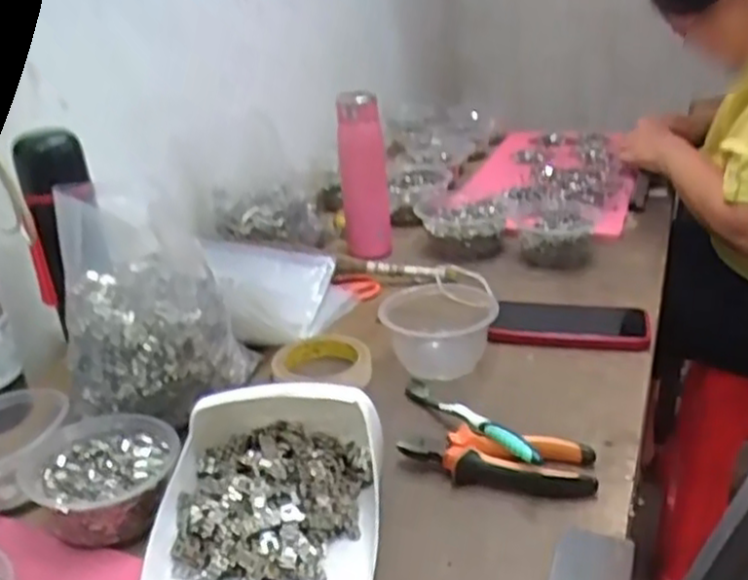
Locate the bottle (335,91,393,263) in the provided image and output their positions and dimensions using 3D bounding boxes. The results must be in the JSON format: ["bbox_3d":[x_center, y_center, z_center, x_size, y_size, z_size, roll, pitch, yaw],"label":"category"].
[{"bbox_3d":[-0.014,-0.154,1.007,0.061,0.231,0.067,-6,24,-2],"label":"bottle"}]

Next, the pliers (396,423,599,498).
[{"bbox_3d":[0.098,0.136,0.588,0.150,0.027,0.050,3,25,17],"label":"pliers"}]

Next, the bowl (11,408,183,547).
[{"bbox_3d":[-0.210,0.142,0.574,0.113,0.048,0.138,-15,26,-21],"label":"bowl"}]

